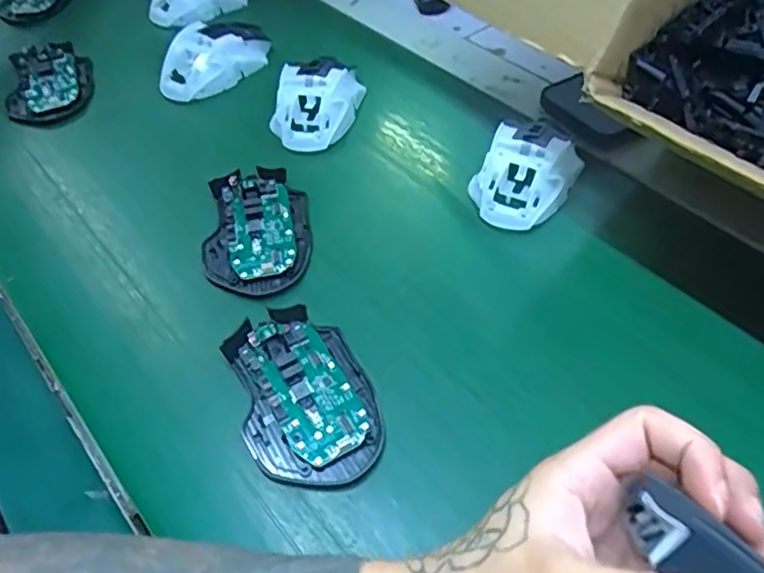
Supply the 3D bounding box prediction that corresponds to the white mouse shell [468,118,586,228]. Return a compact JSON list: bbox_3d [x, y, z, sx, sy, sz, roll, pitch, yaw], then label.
[{"bbox_3d":[0.104,-0.083,0.454,0.062,0.032,0.092,25,58,23],"label":"white mouse shell"}]

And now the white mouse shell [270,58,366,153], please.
[{"bbox_3d":[-0.056,-0.153,0.524,0.062,0.035,0.092,10,53,13],"label":"white mouse shell"}]

